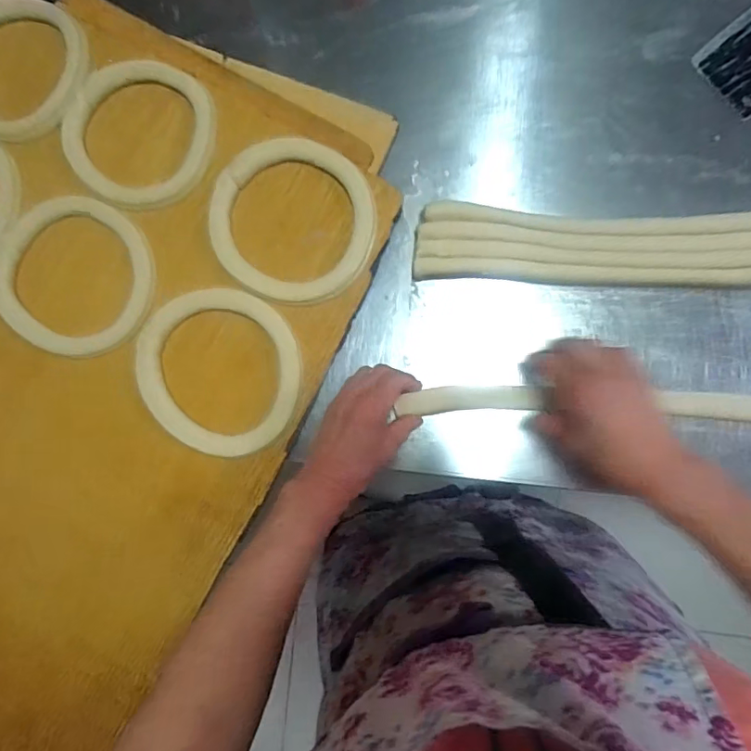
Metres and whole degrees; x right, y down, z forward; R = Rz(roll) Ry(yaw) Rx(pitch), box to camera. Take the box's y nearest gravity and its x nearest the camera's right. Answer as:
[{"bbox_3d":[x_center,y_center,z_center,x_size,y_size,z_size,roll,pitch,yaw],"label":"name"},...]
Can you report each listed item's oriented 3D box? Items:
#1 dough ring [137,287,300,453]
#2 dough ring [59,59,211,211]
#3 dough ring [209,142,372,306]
[{"bbox_3d":[-0.157,-0.006,0.518,0.165,0.017,0.155,0,86,6],"label":"dough ring"},{"bbox_3d":[-0.249,-0.252,0.547,0.153,0.017,0.150,0,86,6],"label":"dough ring"},{"bbox_3d":[-0.081,-0.150,0.518,0.158,0.023,0.153,0,86,6],"label":"dough ring"}]

